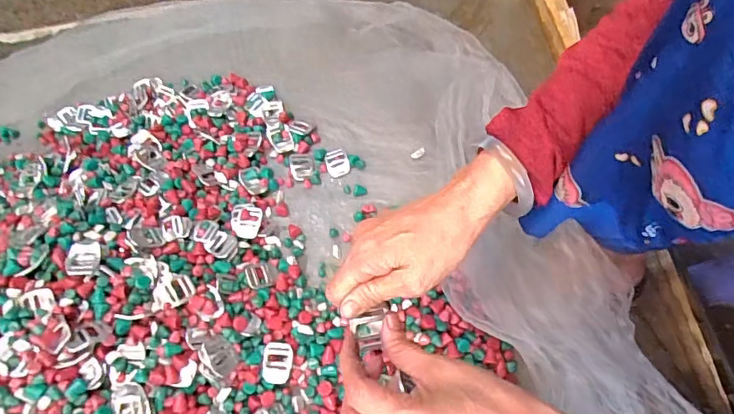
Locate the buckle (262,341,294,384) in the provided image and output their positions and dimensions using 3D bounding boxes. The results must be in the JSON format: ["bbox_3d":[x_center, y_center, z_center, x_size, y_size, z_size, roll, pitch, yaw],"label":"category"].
[{"bbox_3d":[-0.093,0.161,0.506,0.030,0.004,0.041,8,73,-10],"label":"buckle"}]

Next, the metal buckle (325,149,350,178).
[{"bbox_3d":[-0.037,-0.056,0.624,0.028,0.005,0.038,-10,66,-2],"label":"metal buckle"}]

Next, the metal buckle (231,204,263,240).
[{"bbox_3d":[-0.145,0.016,0.580,0.037,0.008,0.044,3,66,4],"label":"metal buckle"}]

